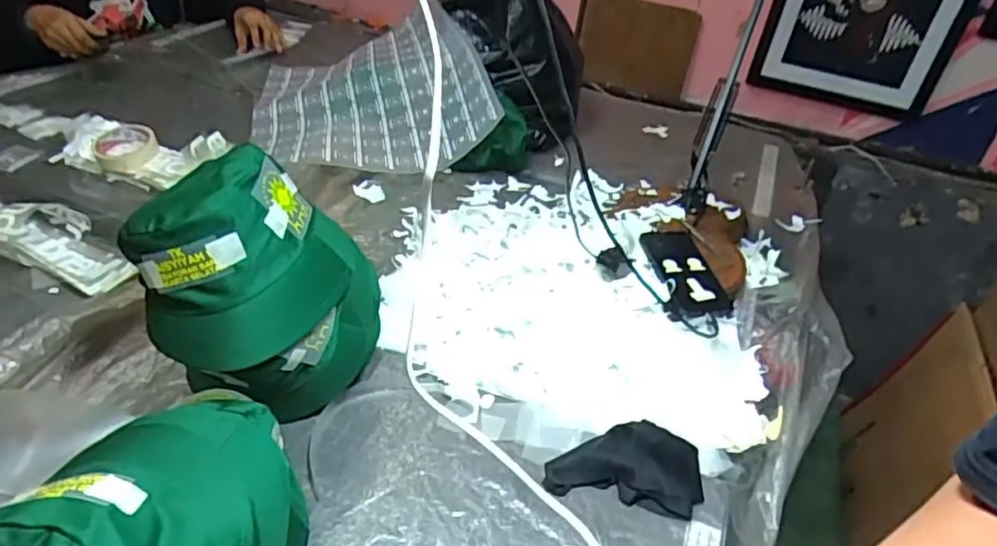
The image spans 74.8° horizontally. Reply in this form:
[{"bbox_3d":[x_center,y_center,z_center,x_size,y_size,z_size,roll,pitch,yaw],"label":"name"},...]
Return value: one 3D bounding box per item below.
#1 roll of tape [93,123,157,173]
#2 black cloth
[{"bbox_3d":[-0.611,-0.203,1.072,0.093,0.033,0.106,-10,41,-23],"label":"roll of tape"},{"bbox_3d":[0.135,0.192,0.679,0.154,0.033,0.098,13,38,8],"label":"black cloth"}]

